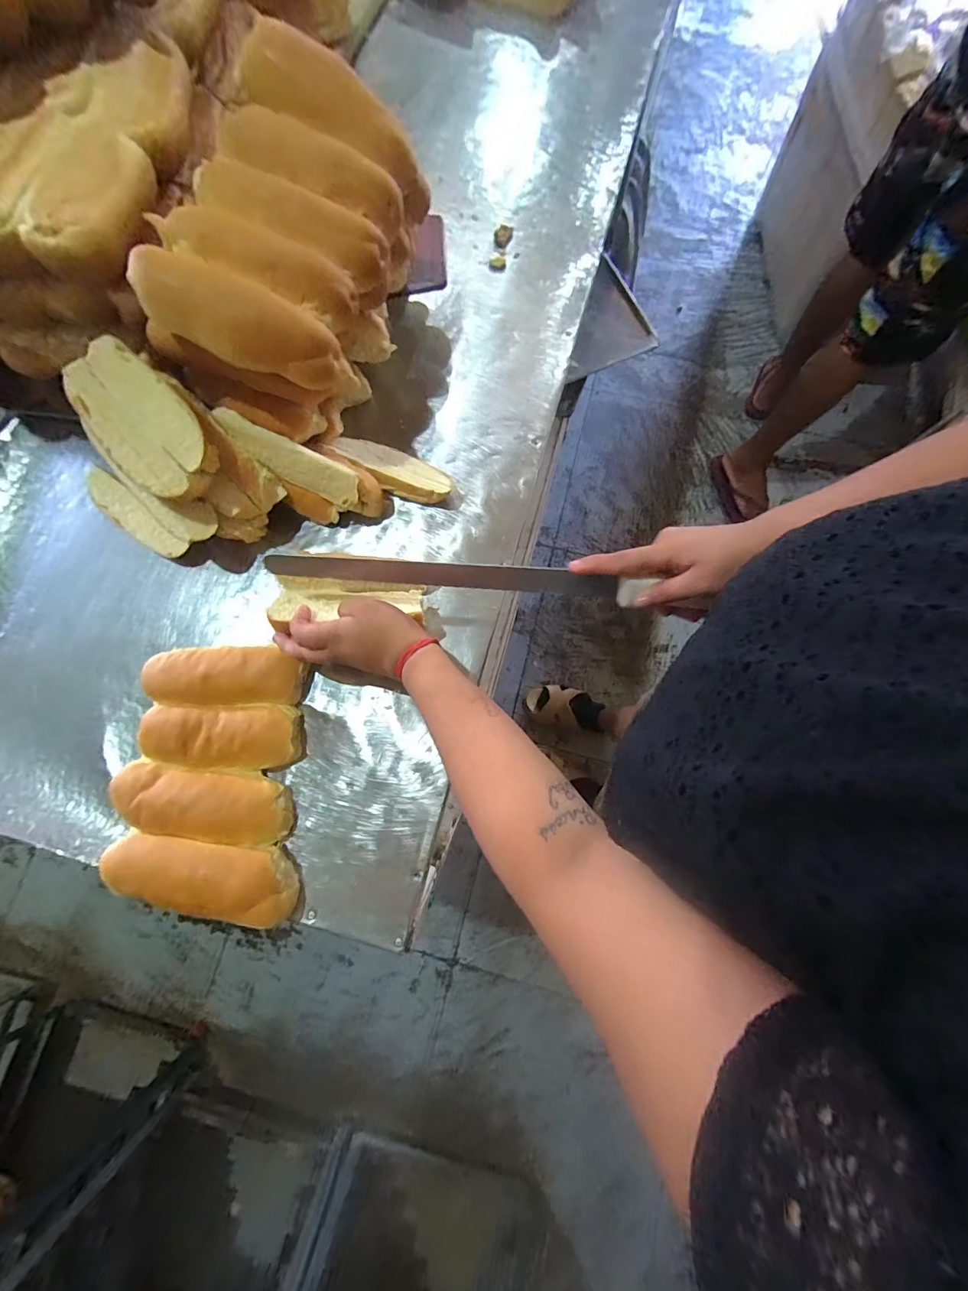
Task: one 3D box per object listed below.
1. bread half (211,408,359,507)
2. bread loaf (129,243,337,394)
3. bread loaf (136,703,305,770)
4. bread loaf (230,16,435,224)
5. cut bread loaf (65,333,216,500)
[{"bbox_3d":[-0.195,-0.186,0.433,0.145,0.038,0.033,25,80,6],"label":"bread half"},{"bbox_3d":[-0.200,-0.265,0.360,0.147,0.036,0.055,17,79,-16],"label":"bread loaf"},{"bbox_3d":[-0.247,0.086,0.411,0.143,0.041,0.058,-1,78,1],"label":"bread loaf"},{"bbox_3d":[-0.123,-0.466,0.386,0.163,0.050,0.052,26,80,-17],"label":"bread loaf"},{"bbox_3d":[-0.305,-0.202,0.397,0.084,0.032,0.145,-43,89,13],"label":"cut bread loaf"}]

